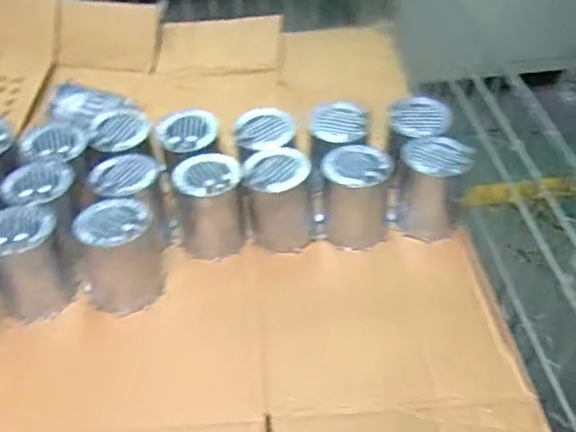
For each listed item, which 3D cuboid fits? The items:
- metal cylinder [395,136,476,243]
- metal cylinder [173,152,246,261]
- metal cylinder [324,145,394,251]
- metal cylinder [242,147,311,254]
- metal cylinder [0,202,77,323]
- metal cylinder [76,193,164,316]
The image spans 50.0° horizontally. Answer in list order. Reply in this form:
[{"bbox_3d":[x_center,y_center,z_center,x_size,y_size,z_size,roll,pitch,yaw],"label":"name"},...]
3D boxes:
[{"bbox_3d":[0.196,-0.038,0.842,0.093,0.117,0.087,9,43,13],"label":"metal cylinder"},{"bbox_3d":[-0.106,-0.008,0.845,0.091,0.127,0.074,-11,43,-9],"label":"metal cylinder"},{"bbox_3d":[0.093,-0.024,0.842,0.089,0.130,0.086,1,42,4],"label":"metal cylinder"},{"bbox_3d":[-0.011,-0.022,0.847,0.089,0.121,0.082,-3,42,0],"label":"metal cylinder"},{"bbox_3d":[-0.317,0.055,0.760,0.088,0.119,0.093,-1,42,1],"label":"metal cylinder"},{"bbox_3d":[-0.207,0.046,0.765,0.094,0.121,0.088,-14,43,-13],"label":"metal cylinder"}]

